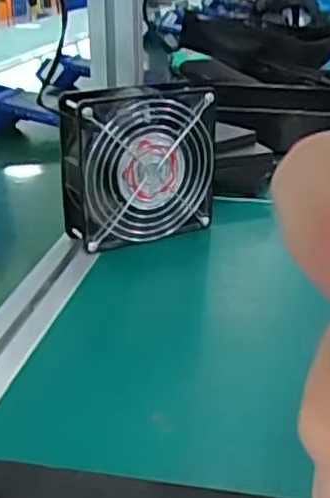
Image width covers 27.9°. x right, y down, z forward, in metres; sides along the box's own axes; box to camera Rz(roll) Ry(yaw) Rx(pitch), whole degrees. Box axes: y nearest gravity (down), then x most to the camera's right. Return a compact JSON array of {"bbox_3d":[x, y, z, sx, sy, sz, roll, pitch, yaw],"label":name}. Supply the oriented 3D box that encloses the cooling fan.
[{"bbox_3d":[-0.019,-0.068,0.523,0.119,0.116,0.039,-11,27,-25],"label":"cooling fan"}]

